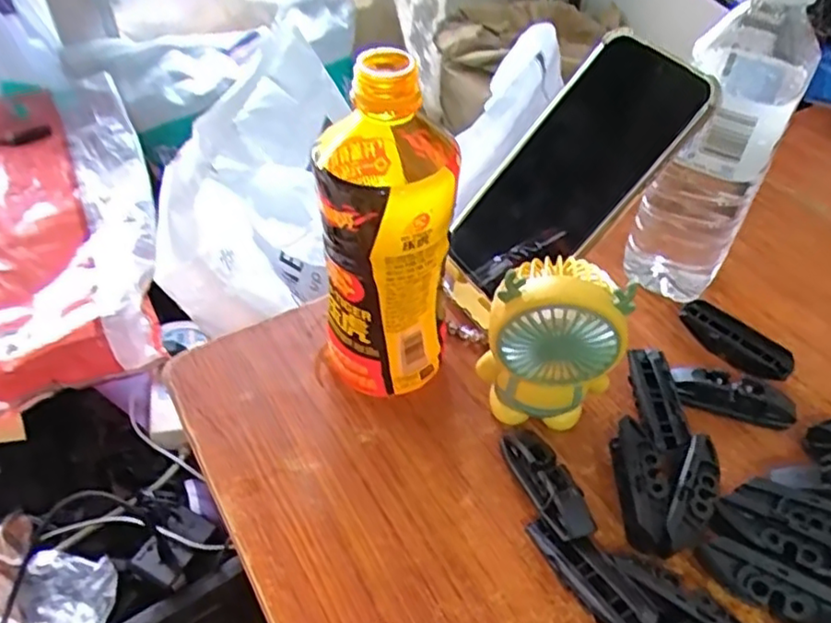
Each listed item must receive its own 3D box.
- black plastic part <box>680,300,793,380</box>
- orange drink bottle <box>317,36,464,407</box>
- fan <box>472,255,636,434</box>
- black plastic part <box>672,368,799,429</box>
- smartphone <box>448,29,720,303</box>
[{"bbox_3d":[0.204,0.020,0.420,0.025,0.018,0.071,-28,52,-26],"label":"black plastic part"},{"bbox_3d":[-0.015,-0.038,0.353,0.063,0.187,0.074,0,45,-1],"label":"orange drink bottle"},{"bbox_3d":[0.071,0.021,0.350,0.065,0.111,0.037,3,45,2],"label":"fan"},{"bbox_3d":[0.188,0.051,0.389,0.069,0.018,0.020,13,46,12],"label":"black plastic part"},{"bbox_3d":[0.090,-0.081,0.390,0.013,0.168,0.087,18,27,-45],"label":"smartphone"}]

